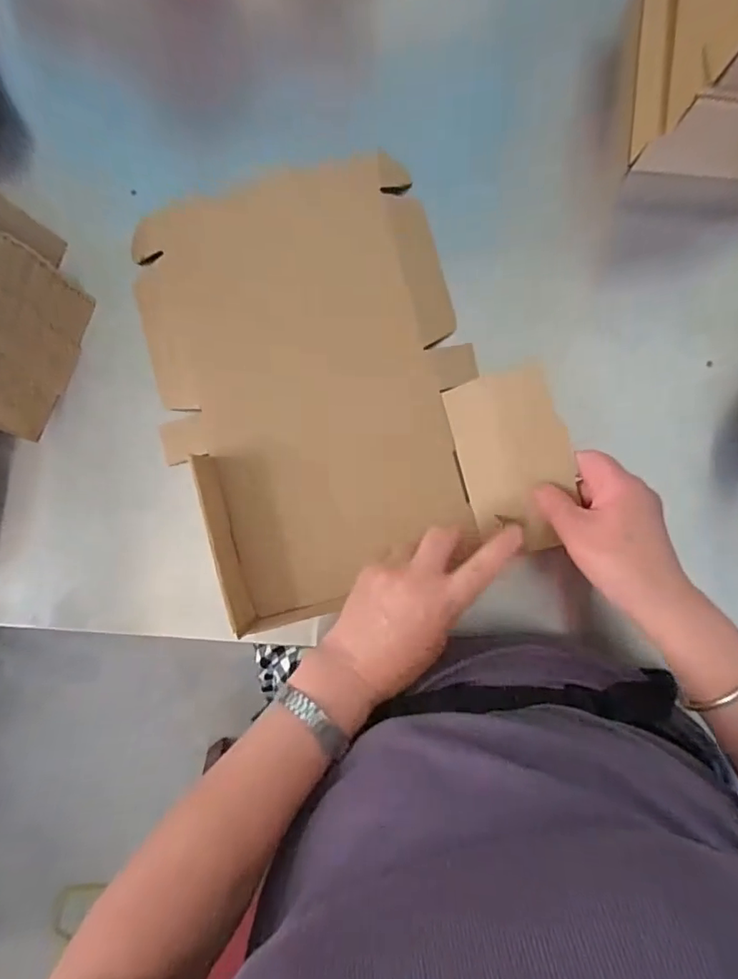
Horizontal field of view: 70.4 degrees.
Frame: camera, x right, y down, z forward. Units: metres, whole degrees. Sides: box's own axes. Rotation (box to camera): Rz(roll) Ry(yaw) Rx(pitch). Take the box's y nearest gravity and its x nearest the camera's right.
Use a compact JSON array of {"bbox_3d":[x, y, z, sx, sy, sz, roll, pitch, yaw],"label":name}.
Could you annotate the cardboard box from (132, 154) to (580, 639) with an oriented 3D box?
[{"bbox_3d":[-0.030,-0.092,0.471,0.278,0.150,0.346,-19,84,-1],"label":"cardboard box"}]

